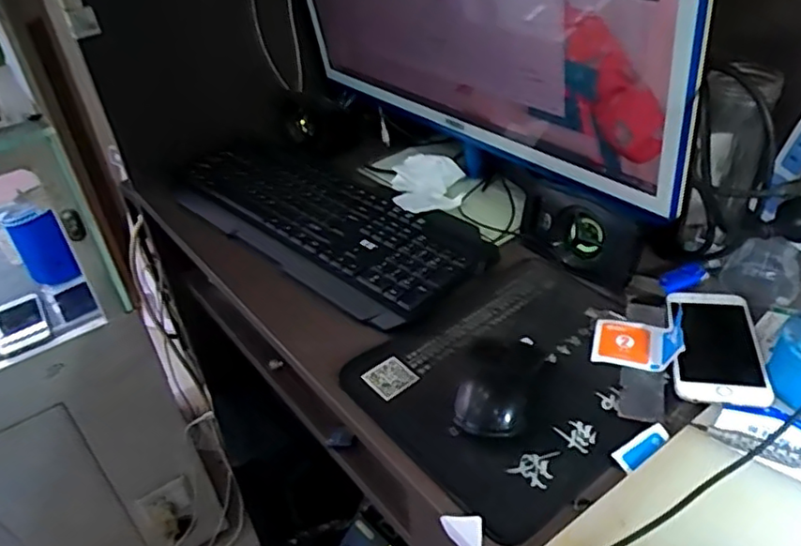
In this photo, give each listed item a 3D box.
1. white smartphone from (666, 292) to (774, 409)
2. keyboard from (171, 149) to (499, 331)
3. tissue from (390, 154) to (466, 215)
[{"bbox_3d":[0.259,0.059,0.512,0.068,0.013,0.133,9,35,14],"label":"white smartphone"},{"bbox_3d":[-0.101,-0.067,0.714,0.429,0.024,0.161,27,50,35],"label":"keyboard"},{"bbox_3d":[0.034,-0.109,0.748,0.085,0.016,0.143,-8,39,-1],"label":"tissue"}]

